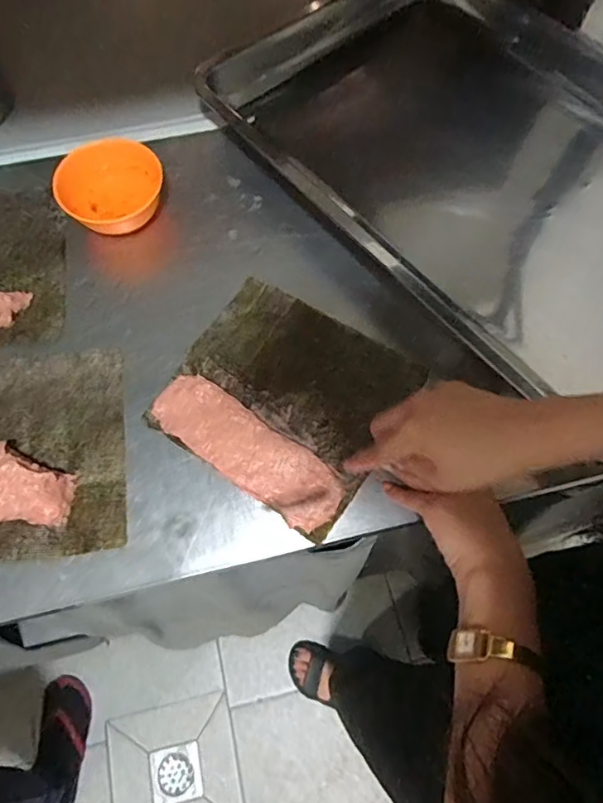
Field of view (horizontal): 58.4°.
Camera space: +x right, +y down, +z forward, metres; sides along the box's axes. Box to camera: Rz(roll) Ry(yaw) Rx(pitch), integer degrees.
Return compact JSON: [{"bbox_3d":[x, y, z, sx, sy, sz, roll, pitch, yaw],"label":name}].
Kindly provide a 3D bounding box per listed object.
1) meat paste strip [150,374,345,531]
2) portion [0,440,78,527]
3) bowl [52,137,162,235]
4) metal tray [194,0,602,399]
[{"bbox_3d":[-0.049,0.040,0.474,0.183,0.008,0.059,34,72,13],"label":"meat paste strip"},{"bbox_3d":[-0.251,0.069,0.449,0.114,0.028,0.065,8,68,3],"label":"portion"},{"bbox_3d":[-0.191,-0.216,0.547,0.106,0.043,0.083,-28,71,-11],"label":"bowl"},{"bbox_3d":[0.195,-0.267,0.578,0.387,0.050,0.602,-38,73,-14],"label":"metal tray"}]

